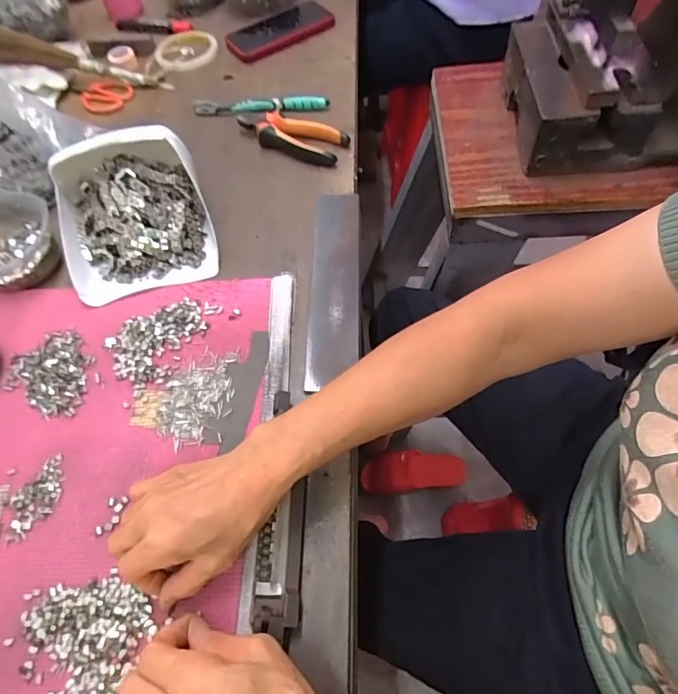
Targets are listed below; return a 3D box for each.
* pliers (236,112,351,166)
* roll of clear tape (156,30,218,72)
[{"bbox_3d":[-0.060,-0.271,0.592,0.145,0.030,0.053,26,66,20],"label":"pliers"},{"bbox_3d":[-0.241,-0.465,0.735,0.093,0.019,0.098,-9,59,1],"label":"roll of clear tape"}]

